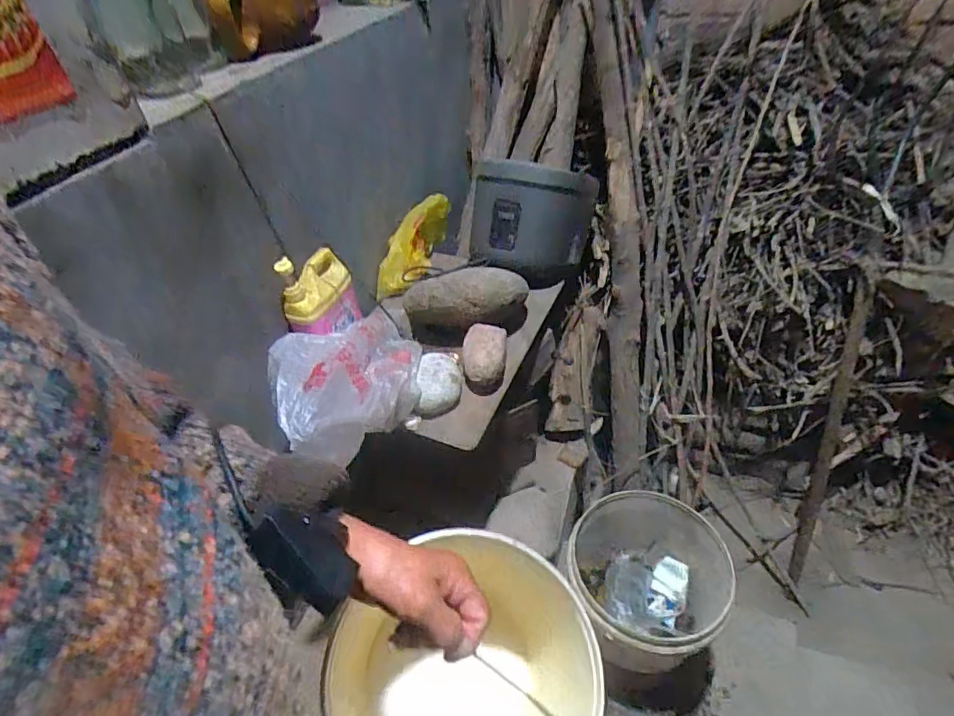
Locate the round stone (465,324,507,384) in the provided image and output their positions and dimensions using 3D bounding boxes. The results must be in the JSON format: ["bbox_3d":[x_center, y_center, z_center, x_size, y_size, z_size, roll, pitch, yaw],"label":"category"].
[{"bbox_3d":[0.013,-0.012,0.955,0.088,0.069,0.104,0,46,-1],"label":"round stone"}]

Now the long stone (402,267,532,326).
[{"bbox_3d":[-0.033,-0.123,1.009,0.248,0.097,0.097,-9,44,12],"label":"long stone"}]

